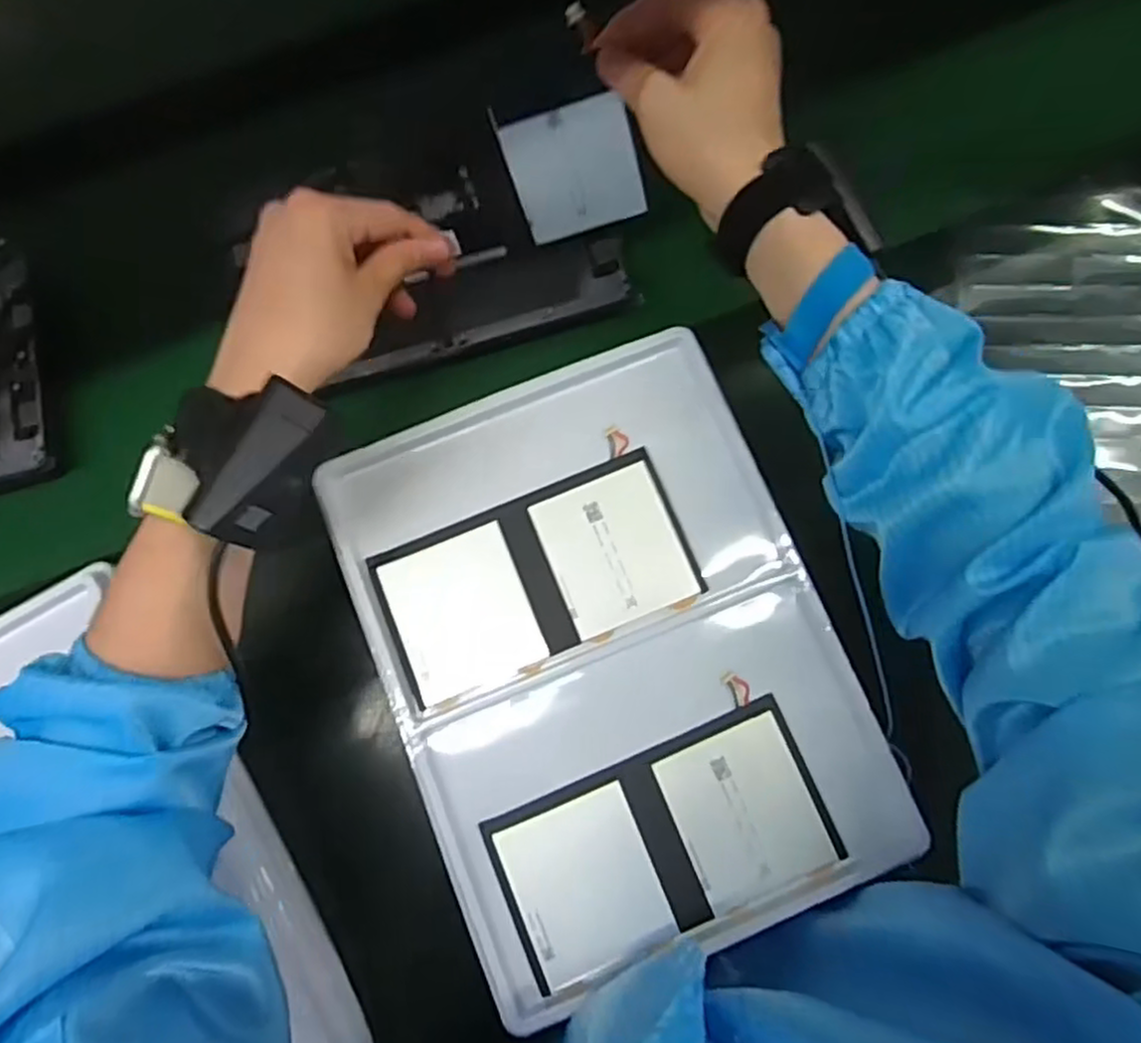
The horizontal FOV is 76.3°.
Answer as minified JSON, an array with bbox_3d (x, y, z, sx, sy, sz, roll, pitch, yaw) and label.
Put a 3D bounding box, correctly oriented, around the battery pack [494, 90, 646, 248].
[{"bbox_3d":[0.004,-0.204,0.426,0.072,0.071,0.004,-9,47,13],"label":"battery pack"}]

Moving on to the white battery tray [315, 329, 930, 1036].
[{"bbox_3d":[0.019,0.070,0.408,0.237,0.020,0.319,-22,78,-4],"label":"white battery tray"}]

